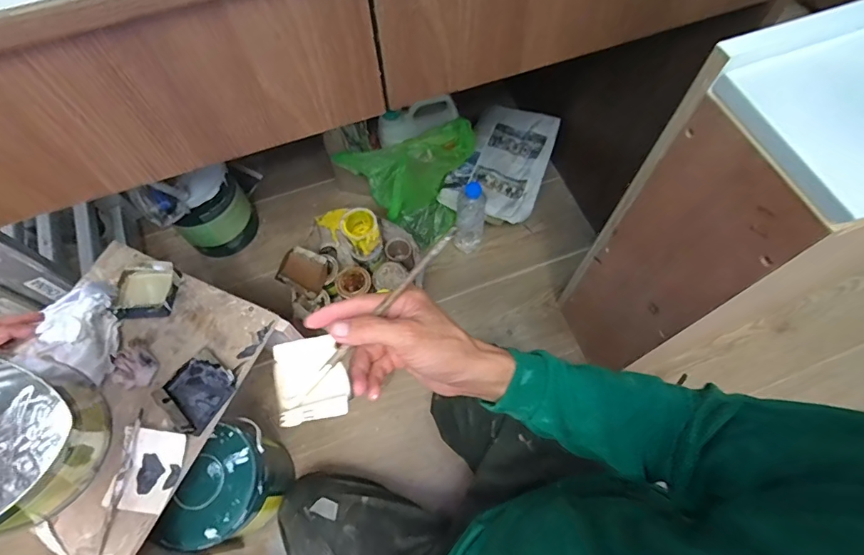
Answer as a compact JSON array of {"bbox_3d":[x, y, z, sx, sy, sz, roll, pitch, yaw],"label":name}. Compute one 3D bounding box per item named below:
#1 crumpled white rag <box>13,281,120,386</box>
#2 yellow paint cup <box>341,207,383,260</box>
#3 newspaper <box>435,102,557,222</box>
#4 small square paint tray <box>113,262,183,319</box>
[{"bbox_3d":[-0.484,0.073,0.616,0.100,0.036,0.141,5,65,3],"label":"crumpled white rag"},{"bbox_3d":[-0.144,-0.089,0.926,0.071,0.081,0.079,-23,66,-9],"label":"yellow paint cup"},{"bbox_3d":[0.153,-0.259,1.004,0.202,0.082,0.268,19,67,10],"label":"newspaper"},{"bbox_3d":[-0.413,0.020,0.648,0.075,0.029,0.077,-2,65,0],"label":"small square paint tray"}]

